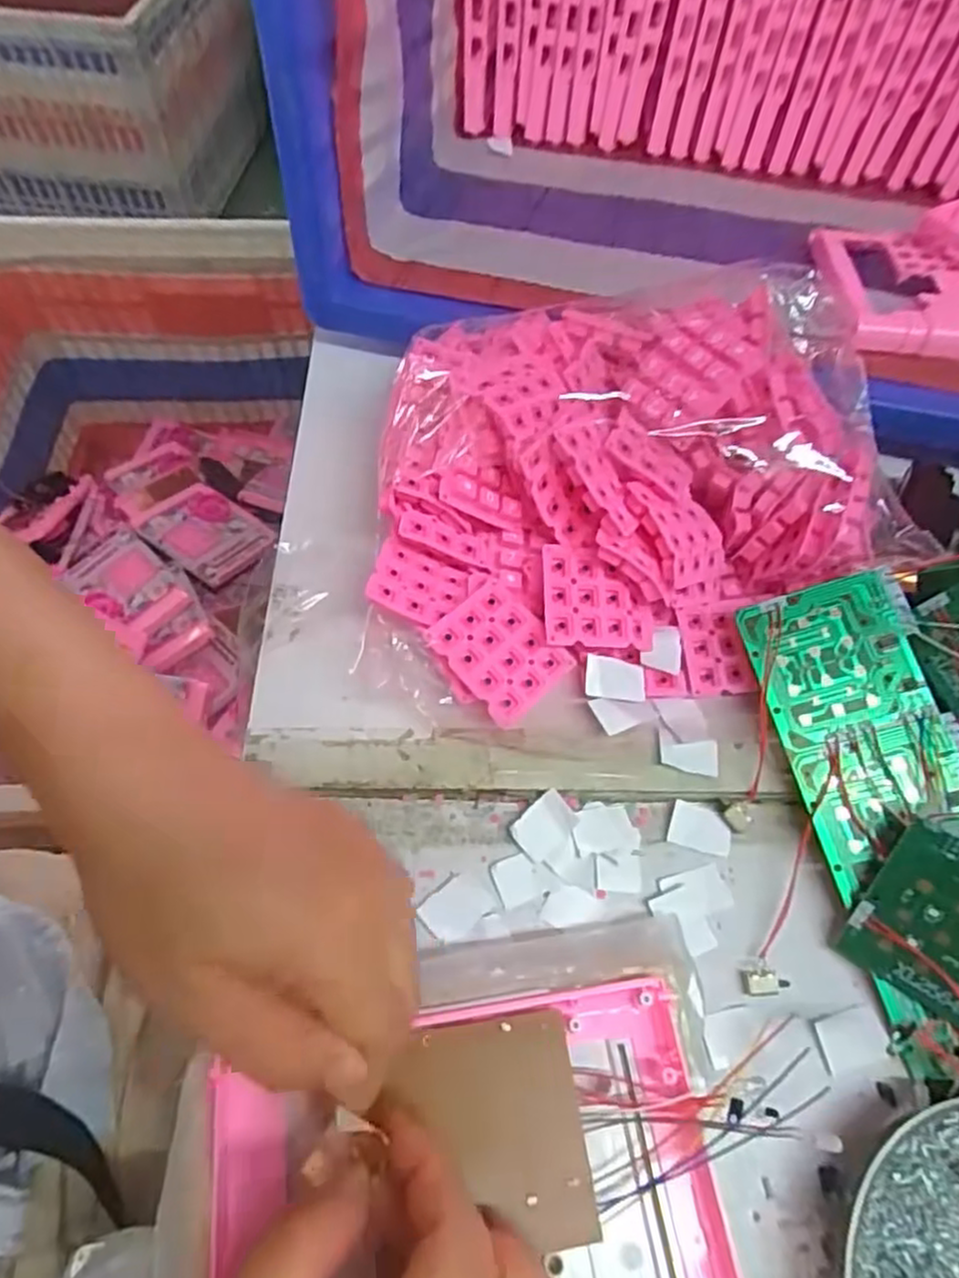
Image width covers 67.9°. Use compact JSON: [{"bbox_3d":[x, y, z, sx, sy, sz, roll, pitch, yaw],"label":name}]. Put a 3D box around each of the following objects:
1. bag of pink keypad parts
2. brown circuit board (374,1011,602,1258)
[{"bbox_3d":[0.072,-0.082,0.371,0.267,0.084,0.230,-4,61,-5],"label":"bag of pink keypad parts"},{"bbox_3d":[0.004,0.169,0.244,0.063,0.009,0.067,-7,62,-5],"label":"brown circuit board"}]

